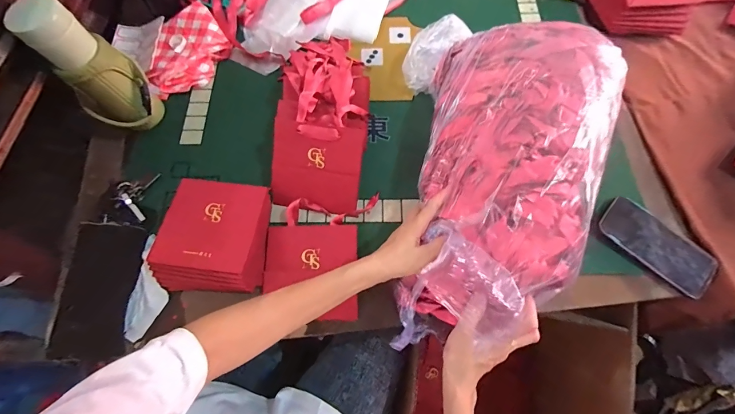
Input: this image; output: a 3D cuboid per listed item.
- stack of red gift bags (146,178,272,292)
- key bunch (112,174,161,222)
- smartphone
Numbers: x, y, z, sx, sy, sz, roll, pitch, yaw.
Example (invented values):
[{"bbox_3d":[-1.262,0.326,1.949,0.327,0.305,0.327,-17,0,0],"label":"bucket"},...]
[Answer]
[{"bbox_3d":[-0.234,0.044,0.518,0.153,0.044,0.157,2,68,1],"label":"stack of red gift bags"},{"bbox_3d":[-0.387,-0.022,0.566,0.050,0.015,0.080,17,68,-25],"label":"key bunch"},{"bbox_3d":[0.438,0.057,0.512,0.164,0.011,0.085,40,73,15],"label":"smartphone"}]

